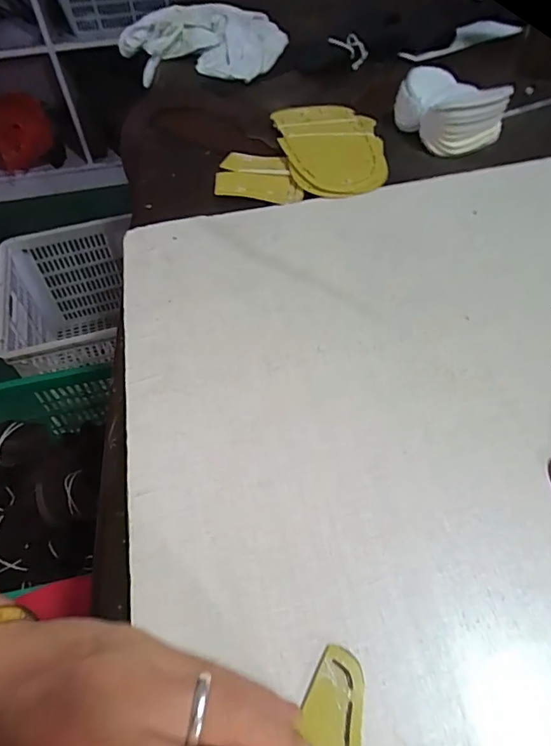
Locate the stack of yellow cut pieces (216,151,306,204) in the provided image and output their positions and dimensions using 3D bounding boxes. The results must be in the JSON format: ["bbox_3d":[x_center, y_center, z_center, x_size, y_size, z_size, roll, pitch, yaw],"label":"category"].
[{"bbox_3d":[-0.013,-0.188,0.453,0.083,0.006,0.075,11,54,7],"label":"stack of yellow cut pieces"}]

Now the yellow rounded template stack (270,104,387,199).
[{"bbox_3d":[0.062,-0.231,0.480,0.107,0.018,0.163,-9,50,-5],"label":"yellow rounded template stack"}]

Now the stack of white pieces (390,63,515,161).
[{"bbox_3d":[0.178,-0.278,0.496,0.084,0.045,0.104,-30,55,-21],"label":"stack of white pieces"}]

